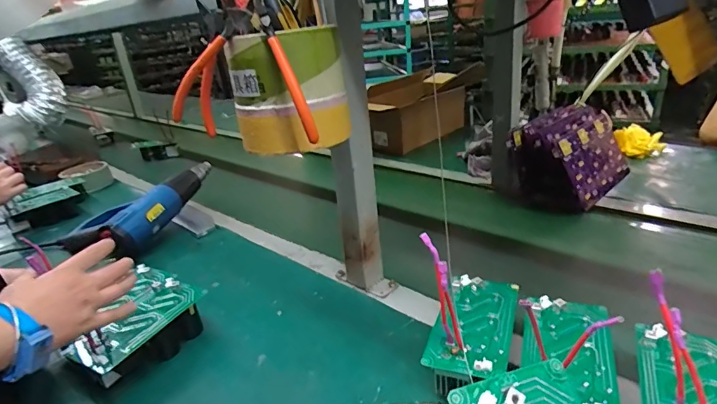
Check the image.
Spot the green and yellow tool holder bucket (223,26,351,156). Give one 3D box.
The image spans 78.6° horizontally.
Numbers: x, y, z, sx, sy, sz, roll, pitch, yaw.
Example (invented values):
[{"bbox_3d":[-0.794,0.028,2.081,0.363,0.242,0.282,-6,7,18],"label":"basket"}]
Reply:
[{"bbox_3d":[-0.073,-0.121,0.478,0.106,0.118,0.099,-5,24,2],"label":"green and yellow tool holder bucket"}]

